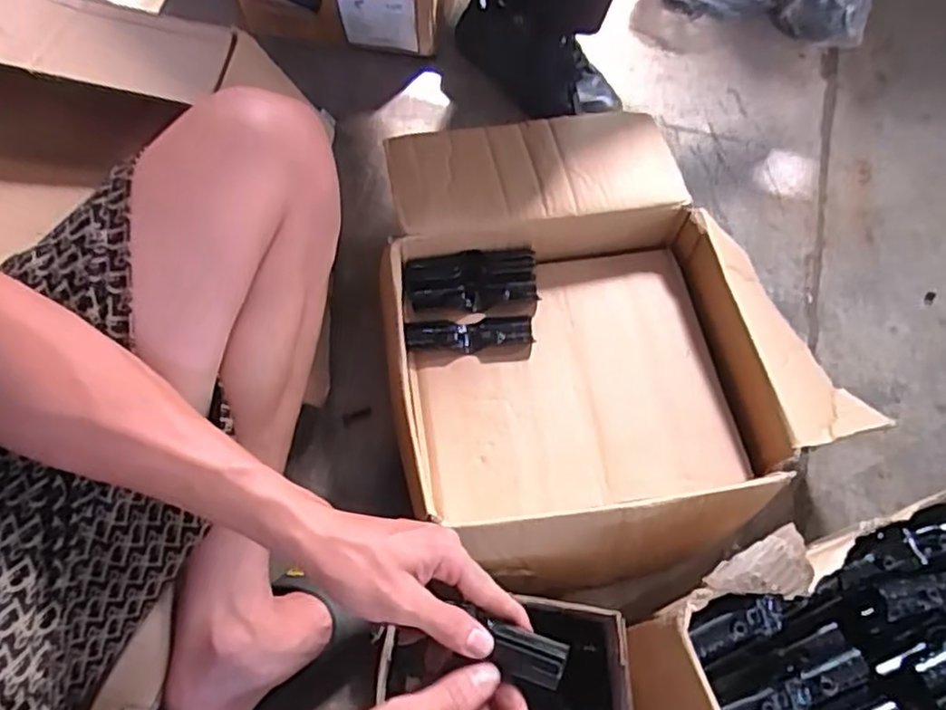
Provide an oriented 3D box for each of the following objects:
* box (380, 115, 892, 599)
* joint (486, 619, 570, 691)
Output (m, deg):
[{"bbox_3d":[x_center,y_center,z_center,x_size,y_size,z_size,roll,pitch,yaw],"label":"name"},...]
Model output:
[{"bbox_3d":[0.131,-0.023,0.700,0.422,0.144,0.461,-9,64,-6],"label":"box"},{"bbox_3d":[0.033,0.188,0.427,0.048,0.010,0.028,15,63,6],"label":"joint"}]

